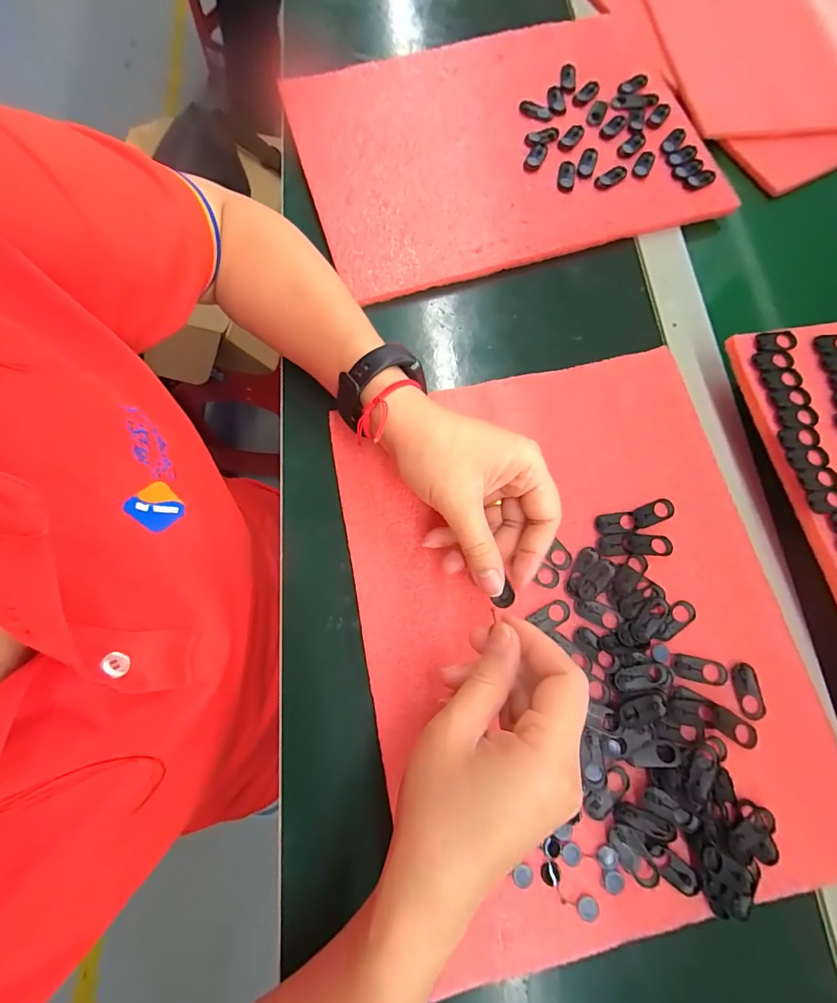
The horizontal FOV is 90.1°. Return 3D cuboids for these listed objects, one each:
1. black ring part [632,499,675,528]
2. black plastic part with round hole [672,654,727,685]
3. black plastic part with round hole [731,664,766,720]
[{"bbox_3d":[0.160,0.007,0.282,0.030,0.004,0.013,-19,76,-7],"label":"black ring part"},{"bbox_3d":[0.174,0.104,0.258,0.032,0.004,0.014,12,74,2],"label":"black plastic part with round hole"},{"bbox_3d":[0.201,0.115,0.254,0.014,0.004,0.031,-4,74,-3],"label":"black plastic part with round hole"}]

